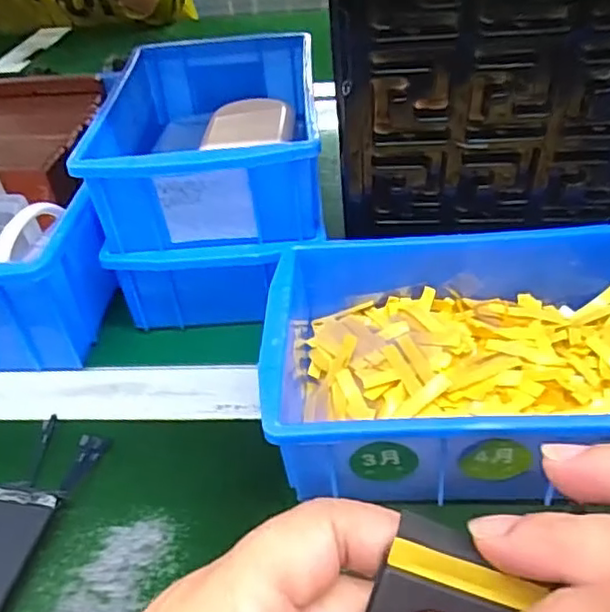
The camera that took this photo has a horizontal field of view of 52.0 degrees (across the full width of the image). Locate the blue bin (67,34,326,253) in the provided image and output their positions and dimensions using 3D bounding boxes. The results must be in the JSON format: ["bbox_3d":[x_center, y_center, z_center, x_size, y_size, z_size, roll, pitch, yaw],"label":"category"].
[{"bbox_3d":[-0.055,-0.116,0.412,0.131,0.059,0.199,-3,40,3],"label":"blue bin"}]

